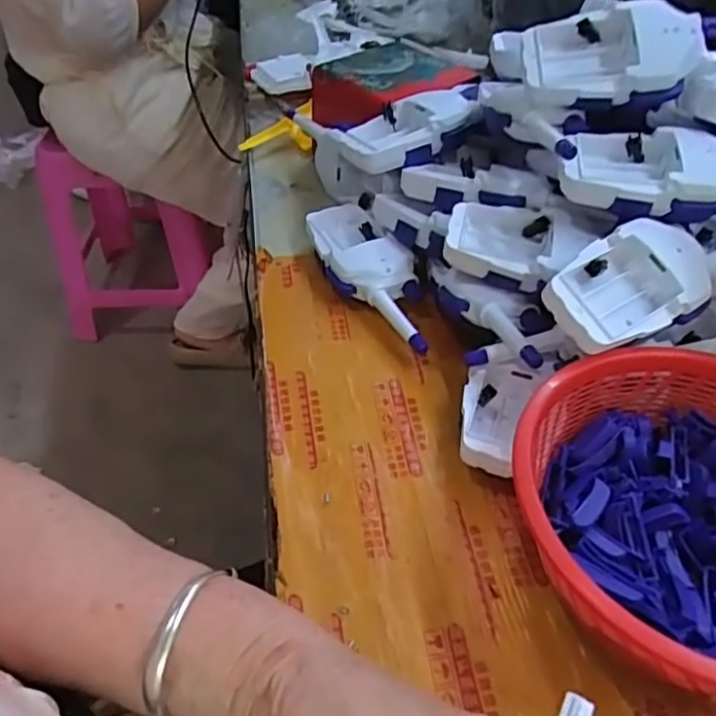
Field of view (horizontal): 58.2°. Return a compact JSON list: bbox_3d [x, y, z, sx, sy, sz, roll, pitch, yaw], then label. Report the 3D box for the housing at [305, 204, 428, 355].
[{"bbox_3d":[0.011,-0.066,0.498,0.055,0.036,0.164,-22,50,-20],"label":"housing"}]

